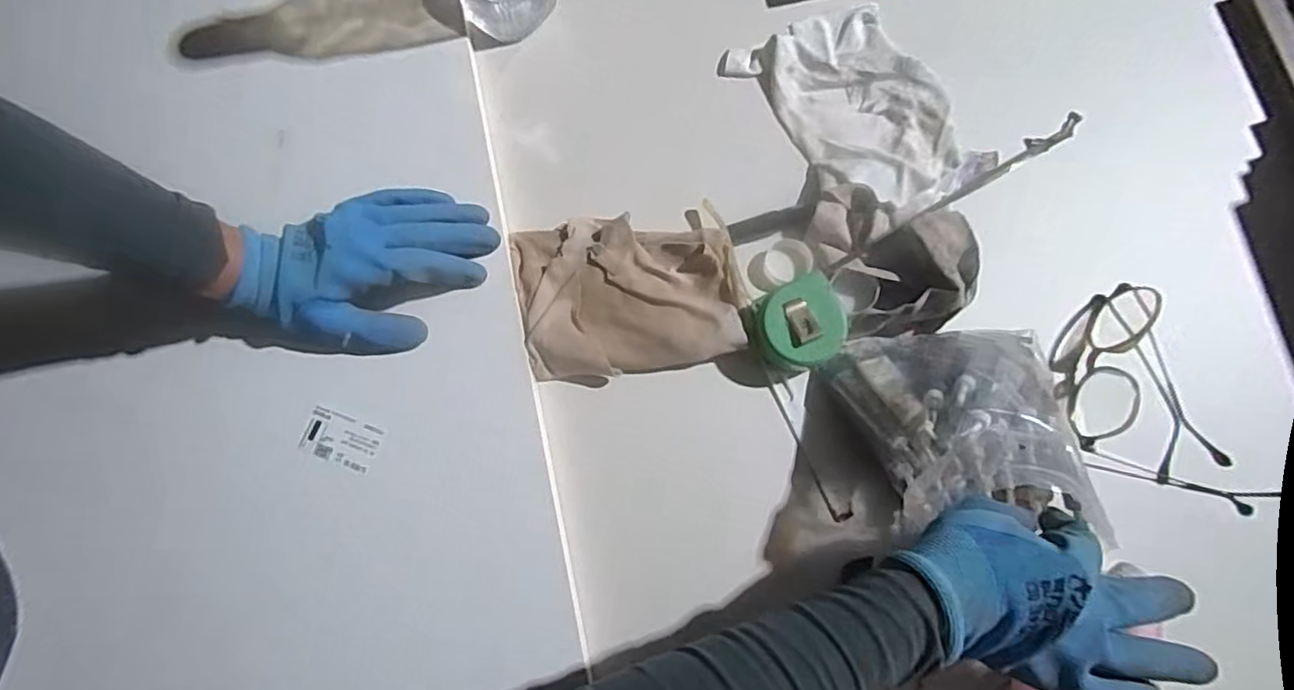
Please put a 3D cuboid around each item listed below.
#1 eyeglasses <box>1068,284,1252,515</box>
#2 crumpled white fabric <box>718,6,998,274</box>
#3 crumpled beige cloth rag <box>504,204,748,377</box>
[{"bbox_3d":[0.389,0.036,0.454,0.147,0.038,0.132,24,78,7],"label":"eyeglasses"},{"bbox_3d":[0.175,-0.192,0.513,0.169,0.033,0.205,-21,77,-4],"label":"crumpled white fabric"},{"bbox_3d":[-0.015,-0.041,0.479,0.166,0.018,0.124,-10,77,-1],"label":"crumpled beige cloth rag"}]

